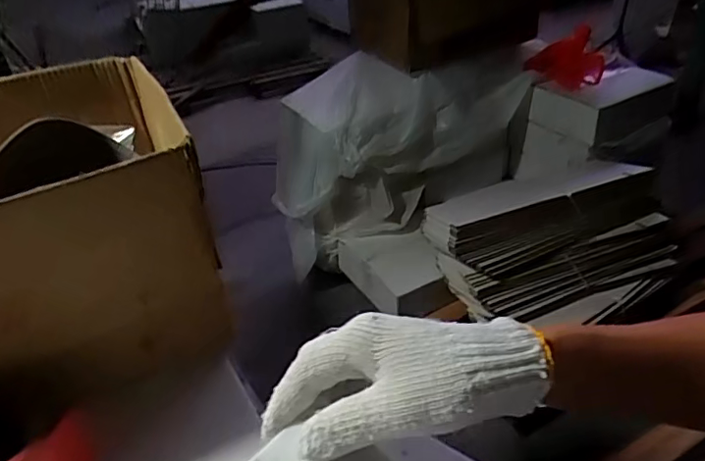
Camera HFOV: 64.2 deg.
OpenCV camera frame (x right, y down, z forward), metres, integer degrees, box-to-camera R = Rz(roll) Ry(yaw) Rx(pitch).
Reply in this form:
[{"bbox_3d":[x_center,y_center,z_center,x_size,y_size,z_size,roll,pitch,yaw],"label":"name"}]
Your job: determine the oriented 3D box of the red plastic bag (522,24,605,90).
[{"bbox_3d":[0.594,-0.492,1.570,0.216,0.131,0.199,10,38,18],"label":"red plastic bag"}]

